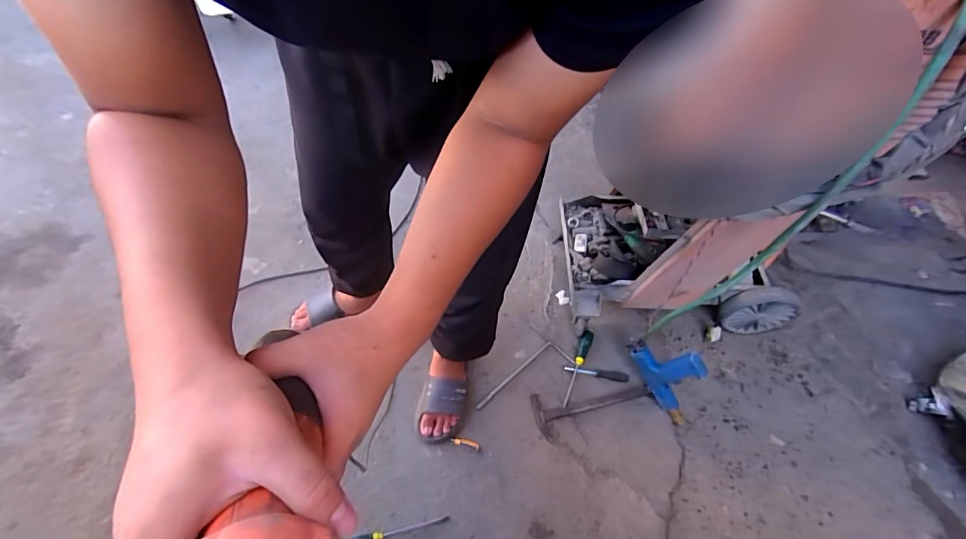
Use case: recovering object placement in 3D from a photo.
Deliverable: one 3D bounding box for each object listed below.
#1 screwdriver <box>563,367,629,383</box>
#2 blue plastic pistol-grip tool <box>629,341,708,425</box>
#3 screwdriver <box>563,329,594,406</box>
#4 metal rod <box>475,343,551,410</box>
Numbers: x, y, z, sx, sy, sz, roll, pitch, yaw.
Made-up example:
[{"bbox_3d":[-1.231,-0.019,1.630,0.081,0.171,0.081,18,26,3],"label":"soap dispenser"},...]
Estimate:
[{"bbox_3d":[0.300,0.271,1.200,0.166,0.018,0.026,13,55,3],"label":"screwdriver"},{"bbox_3d":[0.452,0.257,1.113,0.082,0.196,0.205,-33,64,-25],"label":"blue plastic pistol-grip tool"},{"bbox_3d":[0.249,0.256,1.196,0.031,0.033,0.213,21,56,9],"label":"screwdriver"},{"bbox_3d":[0.082,0.272,1.185,0.274,0.017,0.015,-37,66,-24],"label":"metal rod"}]

